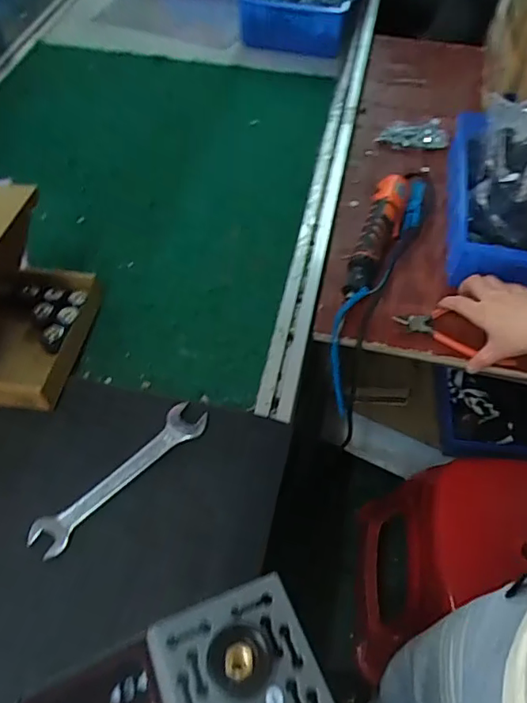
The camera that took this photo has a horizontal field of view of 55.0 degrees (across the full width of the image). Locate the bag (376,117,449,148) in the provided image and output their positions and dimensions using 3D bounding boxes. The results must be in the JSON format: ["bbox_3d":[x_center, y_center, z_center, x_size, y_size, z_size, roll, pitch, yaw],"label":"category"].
[{"bbox_3d":[0.258,-0.381,0.885,0.127,0.016,0.077,-1,58,-6],"label":"bag"}]

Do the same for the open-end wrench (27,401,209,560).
[{"bbox_3d":[-0.139,0.122,0.503,0.040,0.007,0.194,39,67,24],"label":"open-end wrench"}]

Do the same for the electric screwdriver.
[{"bbox_3d":[0.162,-0.162,0.714,0.051,0.037,0.241,16,58,10],"label":"electric screwdriver"}]

